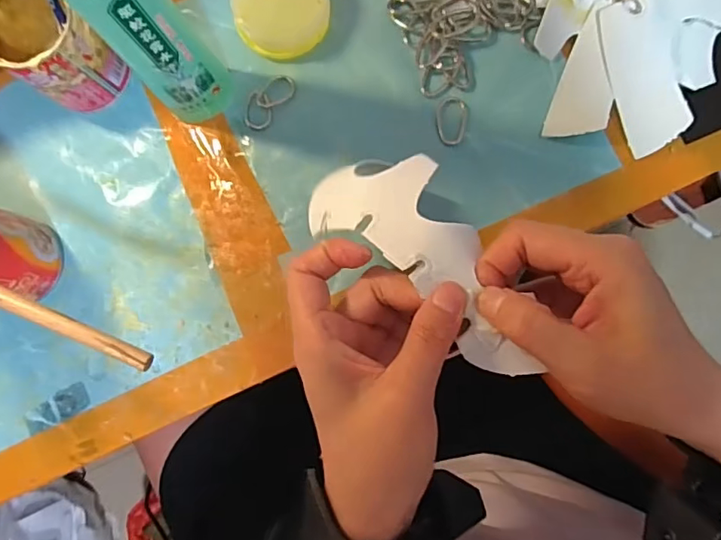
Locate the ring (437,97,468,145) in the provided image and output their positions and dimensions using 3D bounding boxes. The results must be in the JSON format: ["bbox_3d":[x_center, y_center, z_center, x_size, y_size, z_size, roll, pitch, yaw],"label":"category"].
[{"bbox_3d":[0.063,-0.102,0.361,0.021,0.004,0.034,1,85,5],"label":"ring"}]

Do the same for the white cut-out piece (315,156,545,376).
[{"bbox_3d":[0.031,-0.012,0.261,0.062,0.033,0.151,-44,65,0],"label":"white cut-out piece"}]

